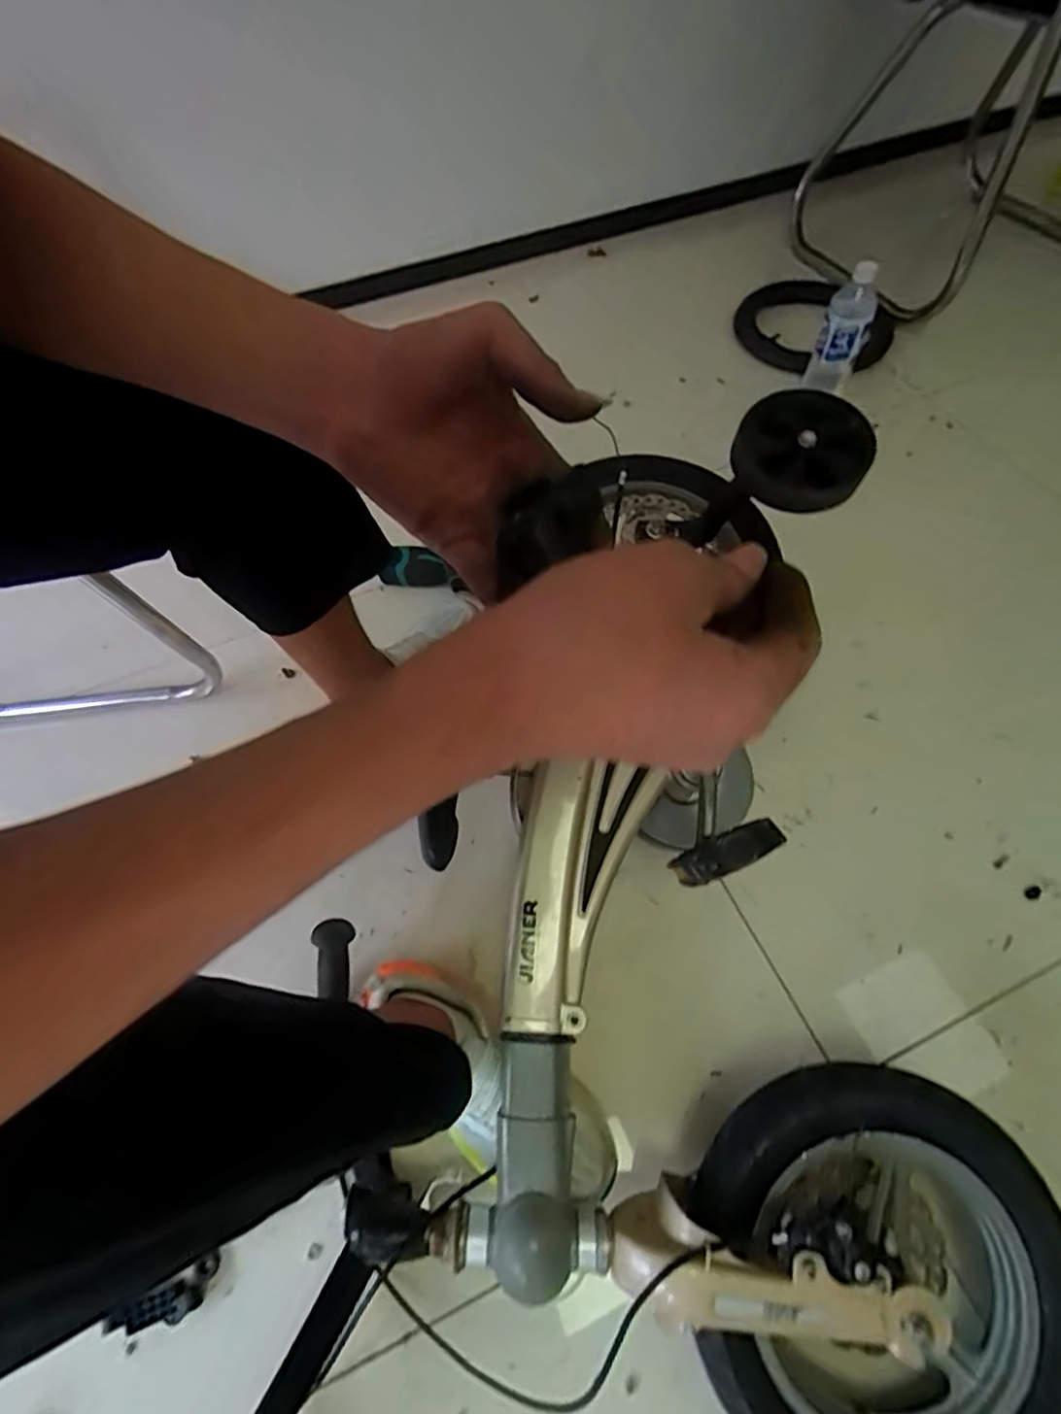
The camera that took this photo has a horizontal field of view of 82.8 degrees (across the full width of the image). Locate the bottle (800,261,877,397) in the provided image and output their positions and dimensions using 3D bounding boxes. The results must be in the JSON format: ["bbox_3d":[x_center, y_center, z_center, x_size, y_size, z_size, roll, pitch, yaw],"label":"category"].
[{"bbox_3d":[0.523,-0.628,1.012,0.077,0.178,0.068,21,65,14],"label":"bottle"}]

